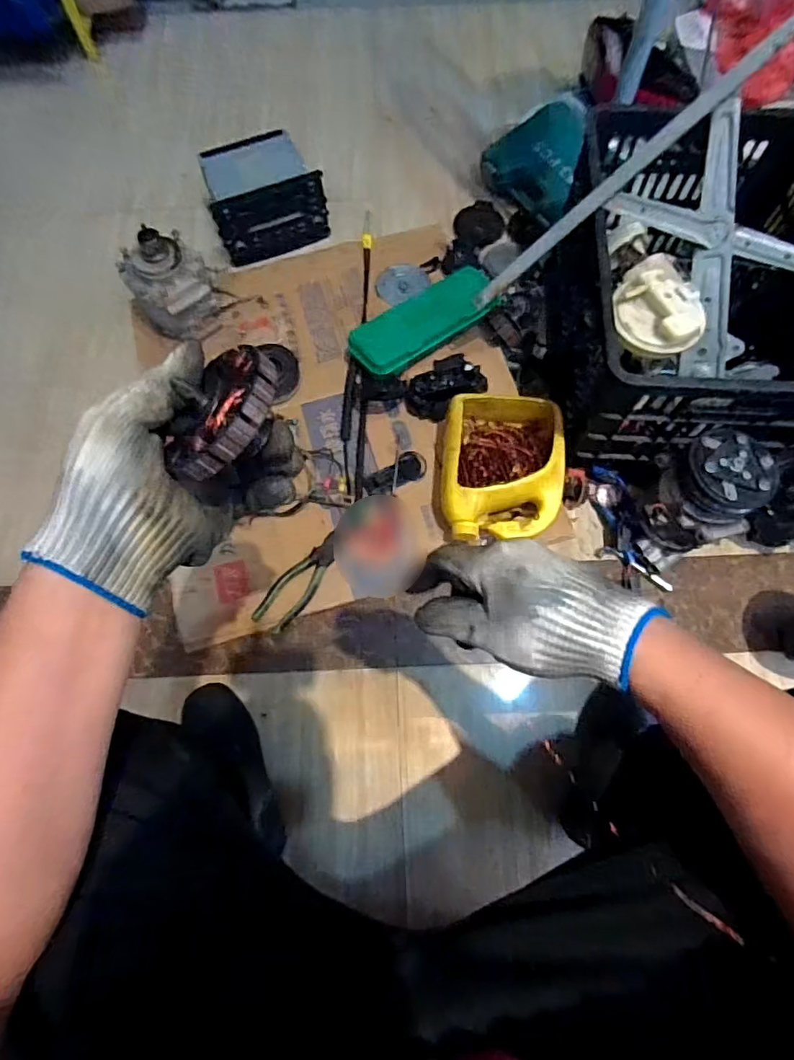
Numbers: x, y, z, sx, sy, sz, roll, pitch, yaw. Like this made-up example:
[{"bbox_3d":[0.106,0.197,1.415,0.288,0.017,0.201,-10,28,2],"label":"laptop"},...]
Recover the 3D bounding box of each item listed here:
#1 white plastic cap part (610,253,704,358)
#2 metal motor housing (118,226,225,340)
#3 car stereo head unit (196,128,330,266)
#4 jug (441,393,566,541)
[{"bbox_3d":[0.336,-0.284,0.704,0.110,0.036,0.115,-2,70,1],"label":"white plastic cap part"},{"bbox_3d":[-0.396,-0.426,0.957,0.140,0.170,0.128,-31,71,-9],"label":"metal motor housing"},{"bbox_3d":[-0.259,-0.652,1.066,0.206,0.112,0.195,-20,70,-5],"label":"car stereo head unit"},{"bbox_3d":[0.162,-0.093,0.843,0.177,0.088,0.226,1,70,3],"label":"jug"}]

